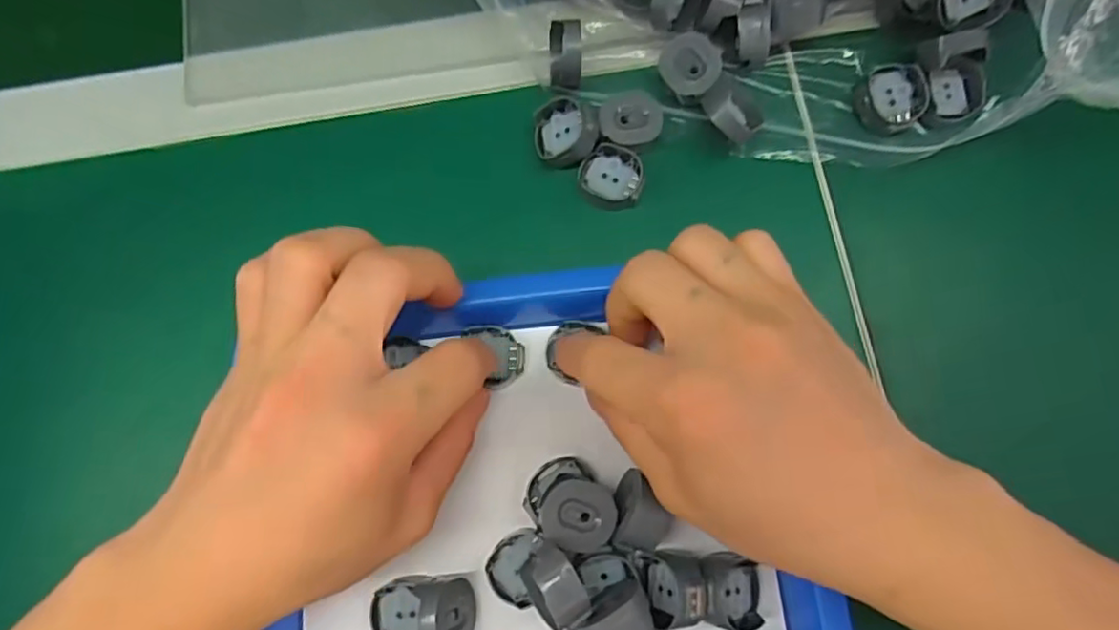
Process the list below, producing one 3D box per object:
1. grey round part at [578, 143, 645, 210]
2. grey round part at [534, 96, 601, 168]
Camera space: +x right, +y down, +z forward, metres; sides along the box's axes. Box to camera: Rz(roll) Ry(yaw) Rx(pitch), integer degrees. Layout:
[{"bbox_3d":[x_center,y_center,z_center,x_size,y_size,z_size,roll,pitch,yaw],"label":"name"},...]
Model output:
[{"bbox_3d":[0.023,-0.061,0.278,0.029,0.011,0.025,21,79,7],"label":"grey round part"},{"bbox_3d":[0.002,-0.081,0.276,0.029,0.008,0.029,0,91,31],"label":"grey round part"}]

